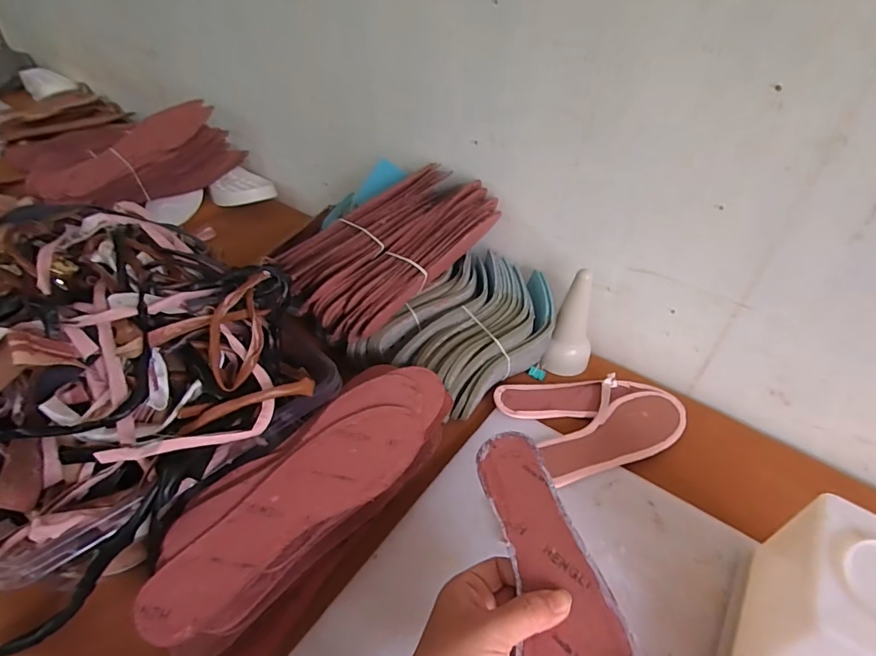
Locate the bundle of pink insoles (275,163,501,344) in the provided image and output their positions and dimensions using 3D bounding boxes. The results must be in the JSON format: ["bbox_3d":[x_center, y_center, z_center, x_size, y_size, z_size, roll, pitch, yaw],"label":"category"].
[{"bbox_3d":[-0.046,-0.102,0.569,0.130,0.097,0.285,33,60,29],"label":"bundle of pink insoles"}]

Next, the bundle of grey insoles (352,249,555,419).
[{"bbox_3d":[0.035,0.004,0.556,0.153,0.075,0.220,34,47,31],"label":"bundle of grey insoles"}]

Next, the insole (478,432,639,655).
[{"bbox_3d":[0.074,0.163,0.282,0.064,0.004,0.220,-13,46,4],"label":"insole"}]

